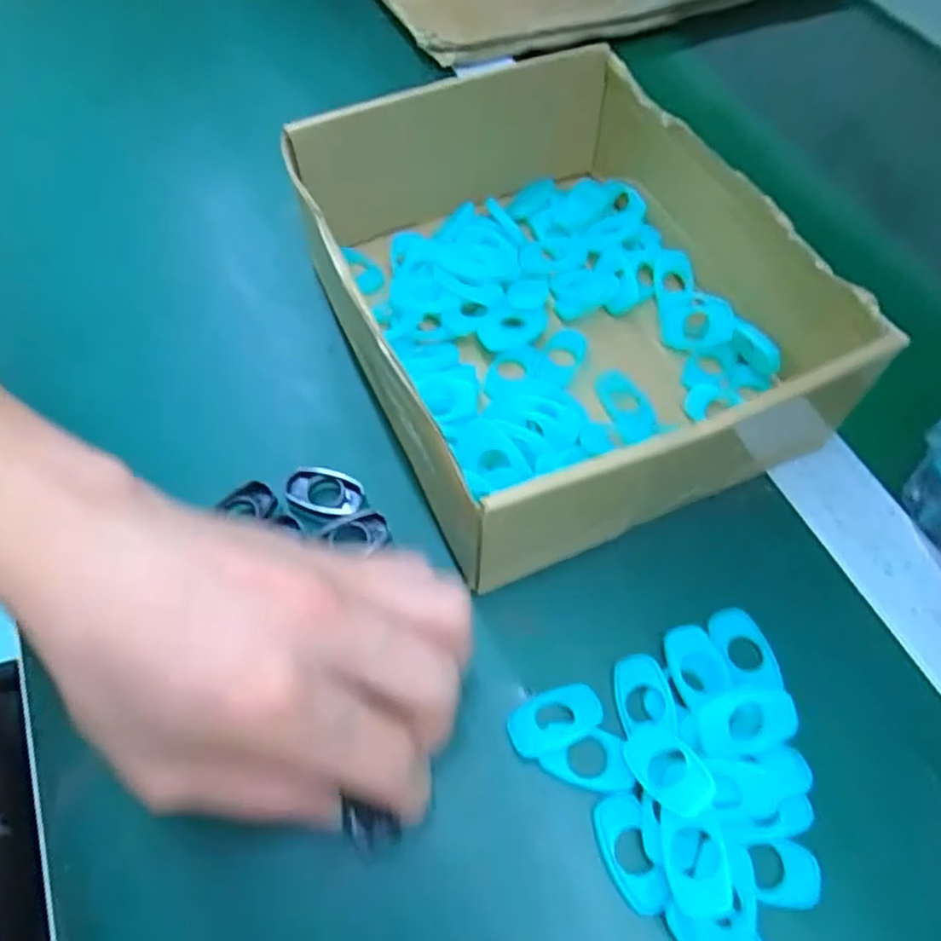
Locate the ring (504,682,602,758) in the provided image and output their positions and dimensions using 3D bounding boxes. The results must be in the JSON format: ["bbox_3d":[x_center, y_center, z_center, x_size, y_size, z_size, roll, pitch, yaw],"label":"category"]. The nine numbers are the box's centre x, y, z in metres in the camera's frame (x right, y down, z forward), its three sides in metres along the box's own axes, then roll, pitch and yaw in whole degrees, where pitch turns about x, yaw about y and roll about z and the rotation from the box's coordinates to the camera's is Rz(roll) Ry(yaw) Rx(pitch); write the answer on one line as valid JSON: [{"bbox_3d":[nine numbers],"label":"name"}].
[{"bbox_3d":[0.029,0.085,0.232,0.032,0.004,0.018,-20,62,-12],"label":"ring"}]

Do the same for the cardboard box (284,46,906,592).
[{"bbox_3d":[0.035,-0.086,0.296,0.188,0.067,0.227,-21,62,-13],"label":"cardboard box"}]

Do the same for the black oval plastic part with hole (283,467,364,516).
[{"bbox_3d":[-0.060,0.009,0.278,0.033,0.011,0.015,16,60,9],"label":"black oval plastic part with hole"}]

